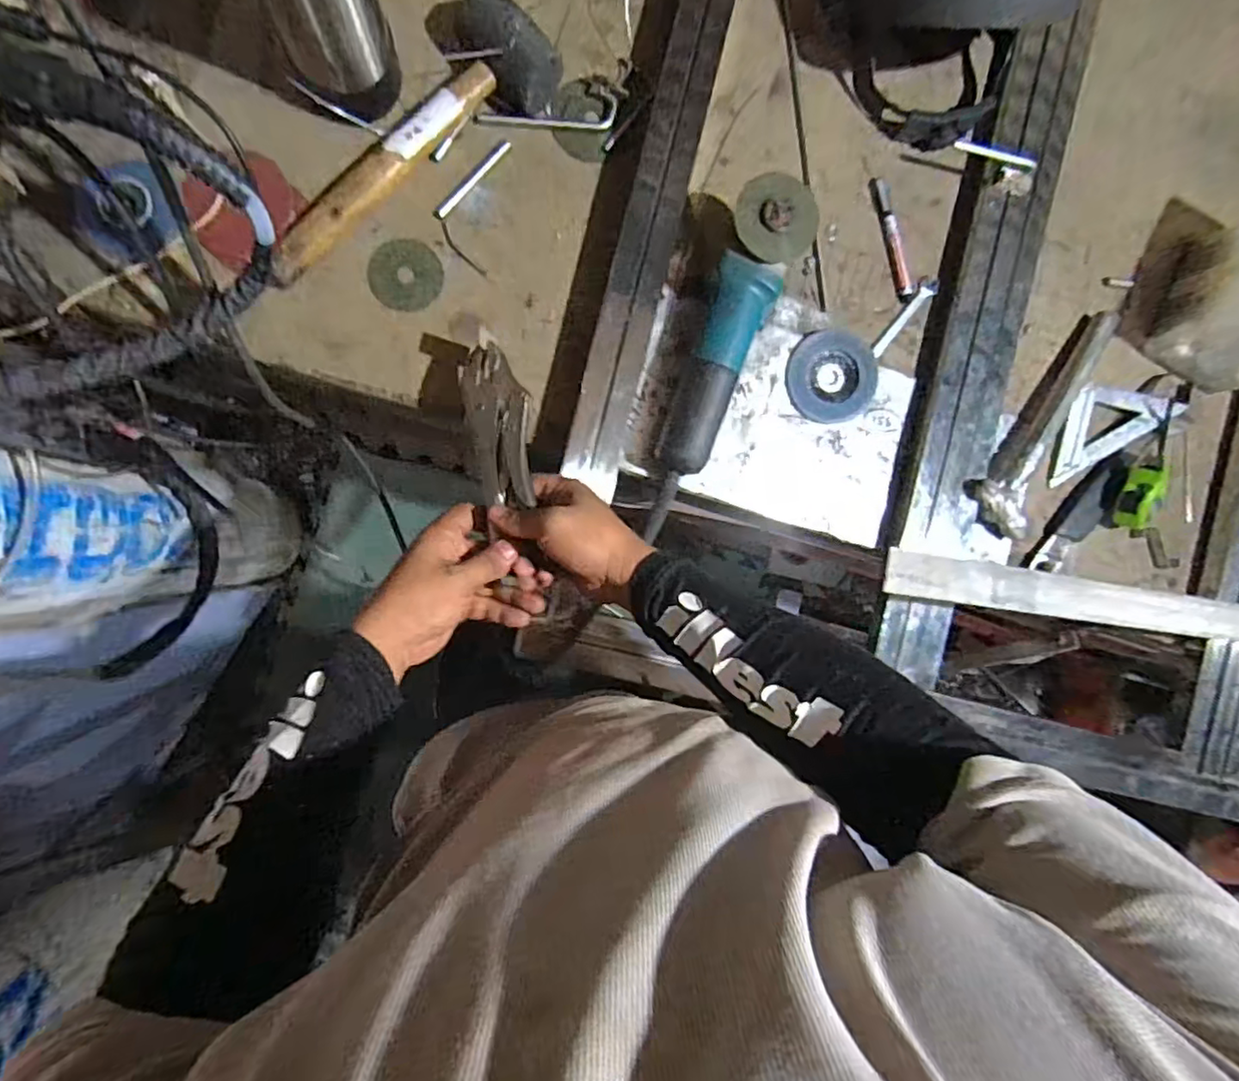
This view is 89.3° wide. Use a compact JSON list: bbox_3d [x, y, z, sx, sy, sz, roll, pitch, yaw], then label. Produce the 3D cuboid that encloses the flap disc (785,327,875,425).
[{"bbox_3d":[0.225,-0.174,0.666,0.093,0.006,0.092,1,103,4],"label":"flap disc"}]

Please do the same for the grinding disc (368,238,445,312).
[{"bbox_3d":[-0.208,-0.260,0.612,0.068,0.004,0.068,0,90,-8],"label":"grinding disc"}]

